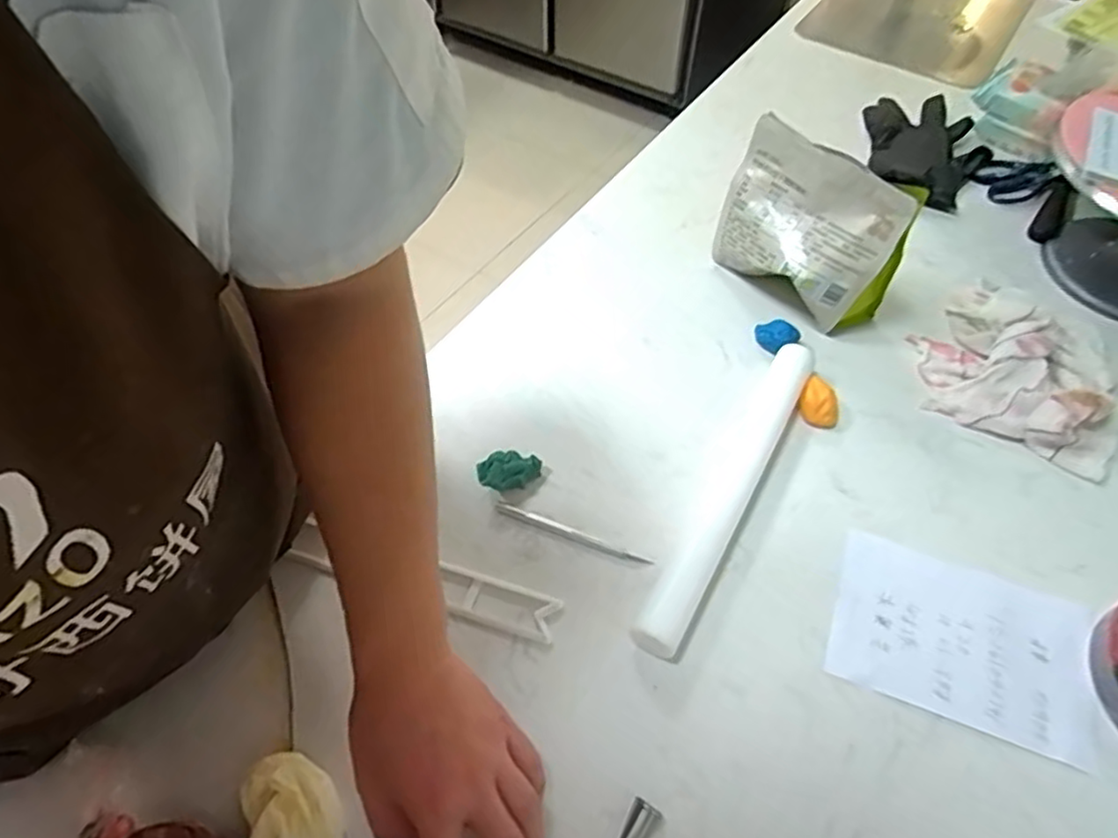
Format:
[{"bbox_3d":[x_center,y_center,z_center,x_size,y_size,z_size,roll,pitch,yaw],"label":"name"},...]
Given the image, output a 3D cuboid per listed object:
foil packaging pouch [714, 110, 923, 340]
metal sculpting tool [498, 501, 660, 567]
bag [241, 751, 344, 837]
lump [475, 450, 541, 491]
[{"bbox_3d":[0.249,-0.190,0.689,0.183,0.161,0.084,34,60,22],"label":"foil packaging pouch"},{"bbox_3d":[0.011,0.095,0.562,0.136,0.006,0.009,18,55,12],"label":"metal sculpting tool"},{"bbox_3d":[-0.165,0.253,0.427,0.055,0.044,0.083,-28,59,-20],"label":"bag"},{"bbox_3d":[-0.042,0.044,0.584,0.055,0.027,0.028,-10,54,-8],"label":"lump"}]

